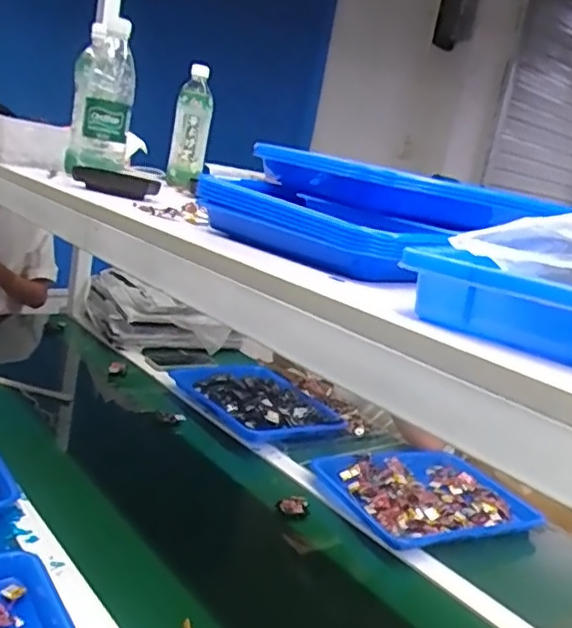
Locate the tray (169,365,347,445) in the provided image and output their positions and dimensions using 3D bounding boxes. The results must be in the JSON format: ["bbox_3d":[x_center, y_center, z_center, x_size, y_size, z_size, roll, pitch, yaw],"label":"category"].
[{"bbox_3d":[-0.071,0.173,1.314,0.225,0.047,0.364,0,17,-36],"label":"tray"}]

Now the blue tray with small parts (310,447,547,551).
[{"bbox_3d":[0.236,0.294,1.066,0.315,0.032,0.255,2,16,-30],"label":"blue tray with small parts"}]

